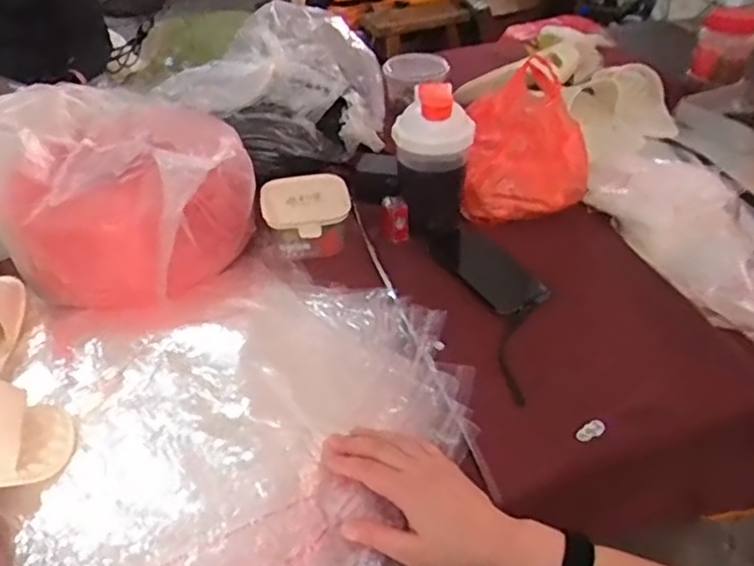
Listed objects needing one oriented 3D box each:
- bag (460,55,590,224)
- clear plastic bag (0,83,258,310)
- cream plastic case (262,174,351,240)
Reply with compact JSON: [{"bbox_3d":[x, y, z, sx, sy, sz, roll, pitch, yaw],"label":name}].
[{"bbox_3d":[0.218,-0.204,0.894,0.170,0.106,0.236,10,41,13],"label":"bag"},{"bbox_3d":[-0.317,-0.123,0.784,0.279,0.151,0.336,-24,45,-25],"label":"clear plastic bag"},{"bbox_3d":[-0.092,-0.092,0.823,0.115,0.054,0.108,-11,41,-11],"label":"cream plastic case"}]

